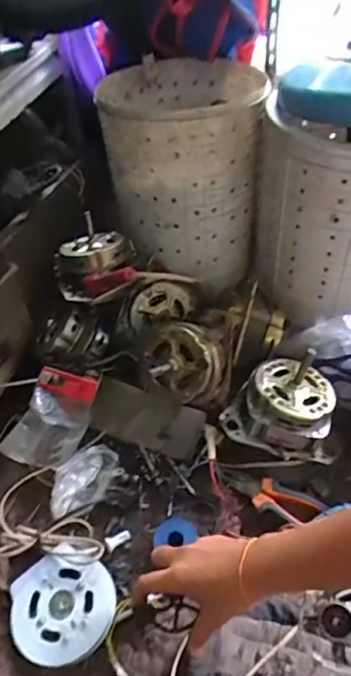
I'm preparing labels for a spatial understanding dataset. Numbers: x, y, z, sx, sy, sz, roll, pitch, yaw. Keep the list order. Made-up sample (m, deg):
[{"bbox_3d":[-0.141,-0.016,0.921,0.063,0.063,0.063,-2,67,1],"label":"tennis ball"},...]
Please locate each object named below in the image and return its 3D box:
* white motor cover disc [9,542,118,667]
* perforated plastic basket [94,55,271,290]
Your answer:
[{"bbox_3d":[-0.133,0.319,0.610,0.123,0.031,0.121,-3,44,3],"label":"white motor cover disc"},{"bbox_3d":[0.019,-0.291,0.914,0.255,0.304,0.241,-4,44,1],"label":"perforated plastic basket"}]

